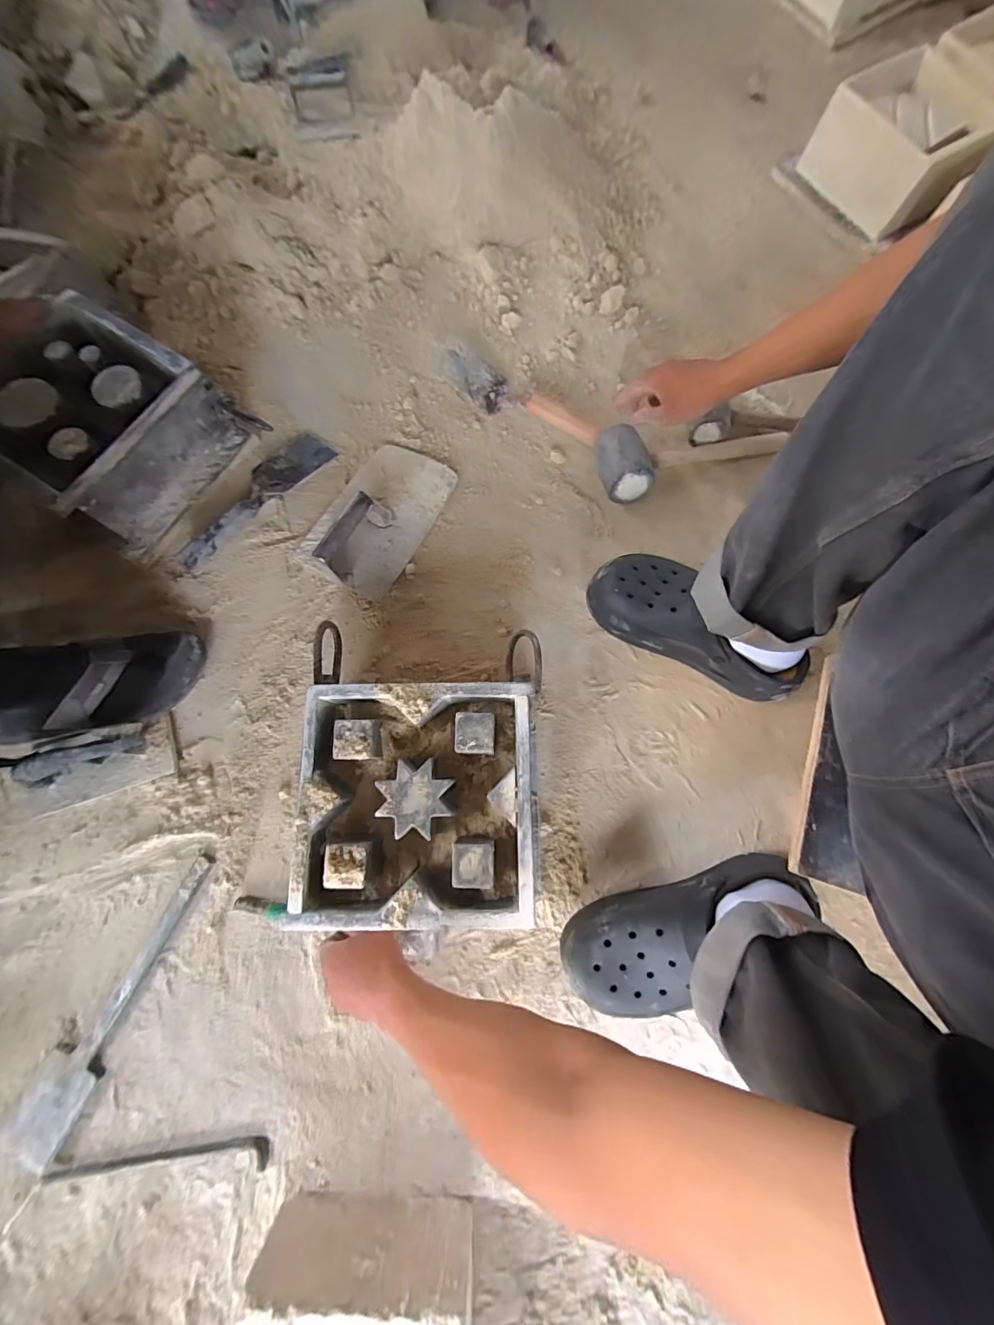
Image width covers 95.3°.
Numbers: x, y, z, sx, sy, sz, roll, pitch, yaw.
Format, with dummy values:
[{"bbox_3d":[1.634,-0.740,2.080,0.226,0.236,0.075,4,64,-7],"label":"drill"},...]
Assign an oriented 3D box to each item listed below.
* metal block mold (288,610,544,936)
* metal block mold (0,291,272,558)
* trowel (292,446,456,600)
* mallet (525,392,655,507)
[{"bbox_3d":[-0.078,0.110,0.472,0.231,0.066,0.280,-1,78,0],"label":"metal block mold"},{"bbox_3d":[-0.500,-0.317,0.605,0.255,0.129,0.247,42,81,9],"label":"metal block mold"},{"bbox_3d":[-0.164,-0.213,0.606,0.141,0.073,0.225,30,80,7],"label":"trowel"},{"bbox_3d":[0.142,-0.325,0.665,0.089,0.068,0.218,-37,80,-7],"label":"mallet"}]

